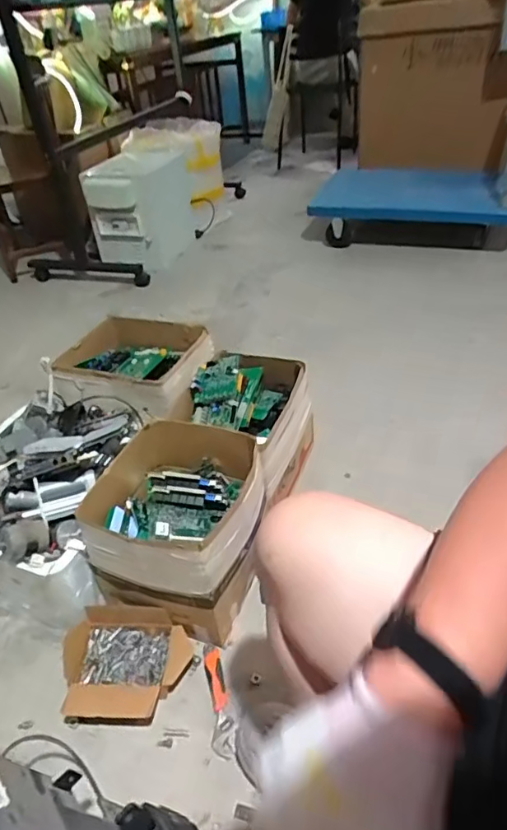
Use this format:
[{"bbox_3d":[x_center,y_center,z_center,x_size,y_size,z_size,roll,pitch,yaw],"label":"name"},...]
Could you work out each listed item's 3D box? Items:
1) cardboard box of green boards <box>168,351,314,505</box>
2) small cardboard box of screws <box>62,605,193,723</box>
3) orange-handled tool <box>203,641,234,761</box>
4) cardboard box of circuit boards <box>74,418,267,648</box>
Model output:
[{"bbox_3d":[-0.021,0.024,1.211,0.251,0.272,0.305,8,40,17],"label":"cardboard box of green boards"},{"bbox_3d":[-0.245,0.441,0.939,0.201,0.086,0.182,3,39,11],"label":"small cardboard box of screws"},{"bbox_3d":[-0.060,0.476,0.901,0.034,0.011,0.189,-10,38,-6],"label":"orange-handled tool"},{"bbox_3d":[-0.137,0.219,1.017,0.299,0.272,0.279,8,40,17],"label":"cardboard box of circuit boards"}]

